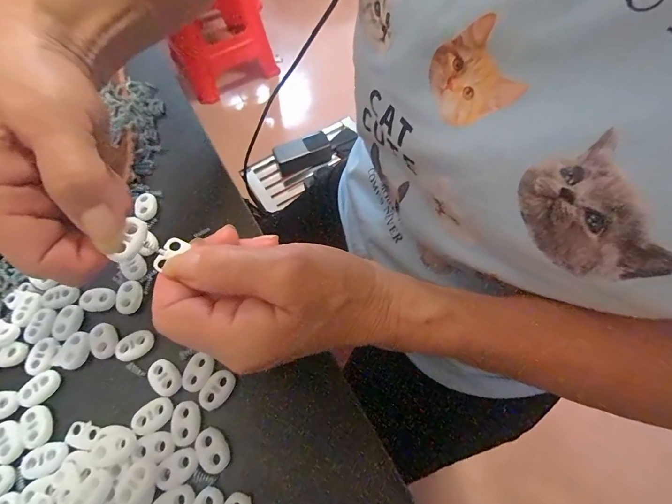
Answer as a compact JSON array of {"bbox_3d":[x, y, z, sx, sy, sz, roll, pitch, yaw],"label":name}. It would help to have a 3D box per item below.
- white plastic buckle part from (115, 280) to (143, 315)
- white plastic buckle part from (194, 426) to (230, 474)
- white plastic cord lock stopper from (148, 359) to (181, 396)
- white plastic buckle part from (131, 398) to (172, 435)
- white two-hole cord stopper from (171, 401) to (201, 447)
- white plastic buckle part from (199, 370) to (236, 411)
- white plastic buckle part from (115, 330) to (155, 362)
[{"bbox_3d":[-0.136,0.030,0.229,0.015,0.006,0.021,-2,64,2],"label":"white plastic buckle part"},{"bbox_3d":[-0.067,0.106,0.185,0.015,0.004,0.022,-38,68,-15],"label":"white plastic buckle part"},{"bbox_3d":[-0.101,0.073,0.204,0.016,0.004,0.021,-34,67,-13],"label":"white plastic cord lock stopper"},{"bbox_3d":[-0.103,0.092,0.196,0.015,0.004,0.021,41,72,20],"label":"white plastic buckle part"},{"bbox_3d":[-0.084,0.094,0.192,0.015,0.004,0.022,-8,64,-1],"label":"white two-hole cord stopper"},{"bbox_3d":[-0.069,0.079,0.200,0.015,0.004,0.022,29,69,15],"label":"white plastic buckle part"},{"bbox_3d":[-0.124,0.058,0.214,0.023,0.004,0.014,-29,66,-11],"label":"white plastic buckle part"}]

